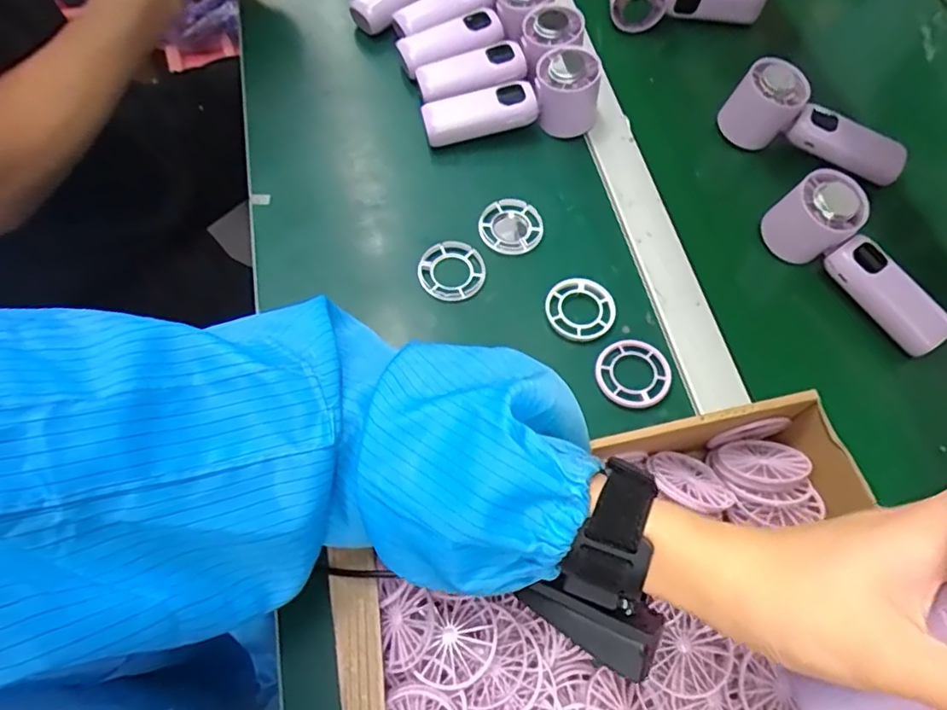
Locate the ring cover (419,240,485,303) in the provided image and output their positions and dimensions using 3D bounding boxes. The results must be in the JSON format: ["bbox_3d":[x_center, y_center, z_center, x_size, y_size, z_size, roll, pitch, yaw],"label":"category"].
[{"bbox_3d":[-0.017,-0.065,0.468,0.052,0.011,0.050,-20,66,-9],"label":"ring cover"}]

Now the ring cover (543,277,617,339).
[{"bbox_3d":[0.081,-0.035,0.455,0.051,0.008,0.051,-7,64,-3],"label":"ring cover"}]

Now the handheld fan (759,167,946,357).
[{"bbox_3d":[0.300,-0.070,0.462,0.043,0.062,0.152,-30,68,-13],"label":"handheld fan"}]

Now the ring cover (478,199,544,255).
[{"bbox_3d":[0.031,-0.104,0.491,0.050,0.007,0.052,-21,66,-9],"label":"ring cover"}]

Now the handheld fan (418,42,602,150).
[{"bbox_3d":[0.033,-0.216,0.518,0.149,0.050,0.053,-16,65,-7],"label":"handheld fan"}]

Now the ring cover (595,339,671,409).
[{"bbox_3d":[0.116,0.013,0.434,0.052,0.008,0.052,32,68,15],"label":"ring cover"}]

